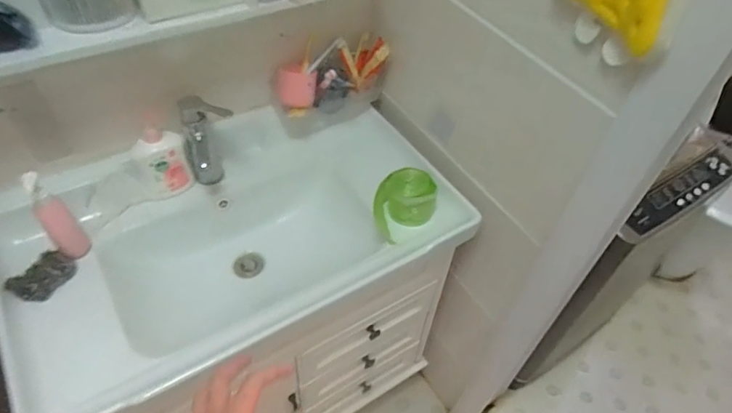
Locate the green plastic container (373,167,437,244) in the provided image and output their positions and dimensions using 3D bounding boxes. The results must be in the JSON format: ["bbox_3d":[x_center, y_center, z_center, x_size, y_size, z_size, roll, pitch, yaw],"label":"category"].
[{"bbox_3d":[0.074,0.001,0.943,0.116,0.097,0.105,10,50,5],"label":"green plastic container"}]

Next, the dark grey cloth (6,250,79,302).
[{"bbox_3d":[-0.542,0.119,0.834,0.057,0.041,0.098,23,52,15],"label":"dark grey cloth"}]

